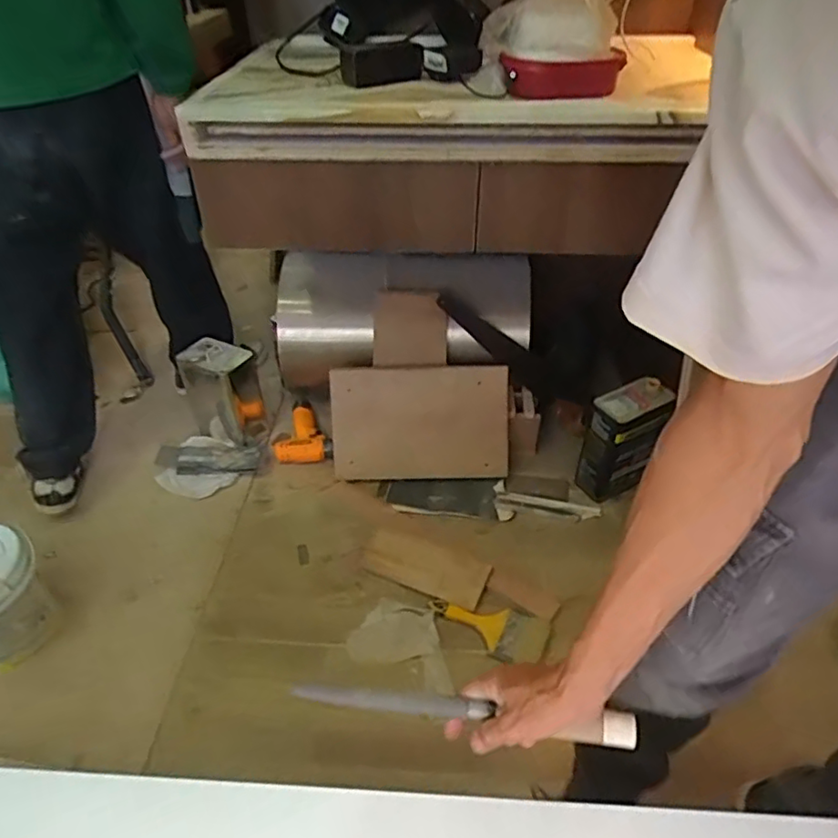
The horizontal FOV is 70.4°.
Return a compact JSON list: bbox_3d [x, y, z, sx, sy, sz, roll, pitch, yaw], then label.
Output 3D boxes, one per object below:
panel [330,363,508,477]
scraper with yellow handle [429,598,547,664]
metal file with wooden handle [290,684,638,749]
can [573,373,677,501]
[{"bbox_3d":[0.007,0.009,1.381,0.406,0.264,0.021,-2,12,-10],"label":"panel"},{"bbox_3d":[0.127,0.387,1.125,0.213,0.010,0.088,12,41,15],"label":"scraper with yellow handle"},{"bbox_3d":[0.033,0.271,0.558,0.321,0.021,0.024,0,42,15],"label":"metal file with wooden handle"},{"bbox_3d":[0.446,0.052,1.326,0.173,0.262,0.112,-19,43,-22],"label":"can"}]

